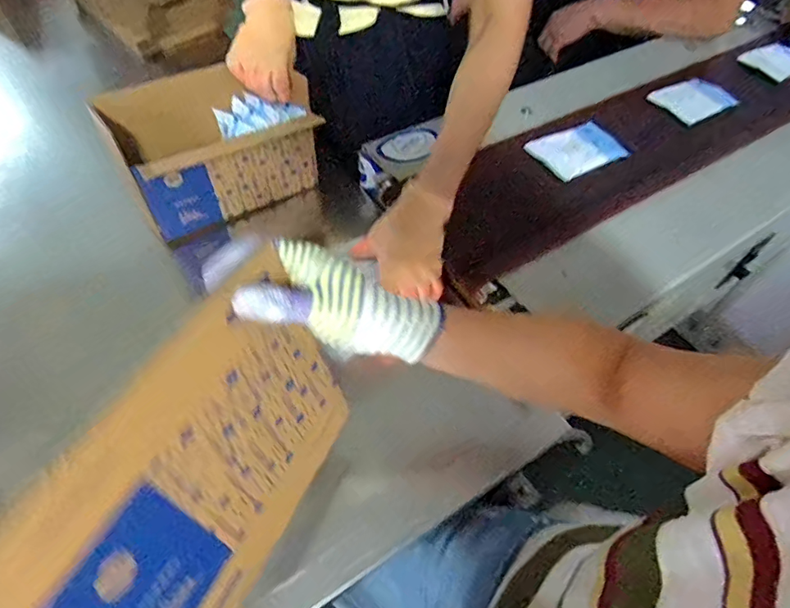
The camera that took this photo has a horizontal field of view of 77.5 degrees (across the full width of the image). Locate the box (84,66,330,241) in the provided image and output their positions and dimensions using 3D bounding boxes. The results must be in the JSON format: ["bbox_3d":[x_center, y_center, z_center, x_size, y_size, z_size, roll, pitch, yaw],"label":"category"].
[{"bbox_3d":[-0.253,-0.233,0.709,0.249,0.137,0.220,-24,59,-18],"label":"box"}]

